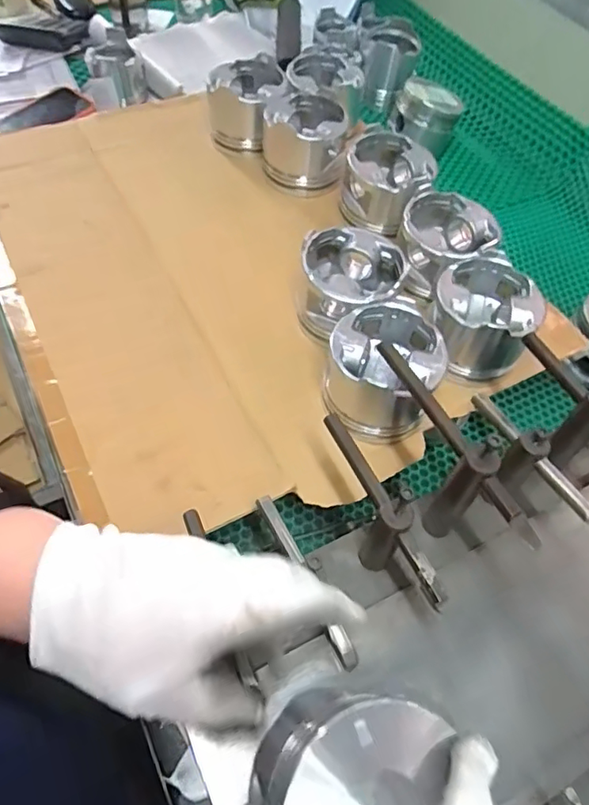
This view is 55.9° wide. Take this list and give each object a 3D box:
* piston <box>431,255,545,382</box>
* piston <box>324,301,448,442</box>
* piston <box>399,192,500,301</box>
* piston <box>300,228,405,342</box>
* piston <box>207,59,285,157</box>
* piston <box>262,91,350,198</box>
[{"bbox_3d":[0.182,-0.082,0.544,0.095,0.067,0.103,2,56,-3],"label":"piston"},{"bbox_3d":[0.079,-0.029,0.504,0.100,0.075,0.105,11,56,2],"label":"piston"},{"bbox_3d":[0.162,-0.171,0.601,0.098,0.069,0.102,28,59,13],"label":"piston"},{"bbox_3d":[0.055,-0.116,0.557,0.100,0.073,0.107,5,56,-2],"label":"piston"},{"bbox_3d":[-0.063,-0.388,0.726,0.094,0.069,0.112,7,56,0],"label":"piston"},{"bbox_3d":[0.011,-0.325,0.693,0.100,0.075,0.100,2,56,-4],"label":"piston"}]

